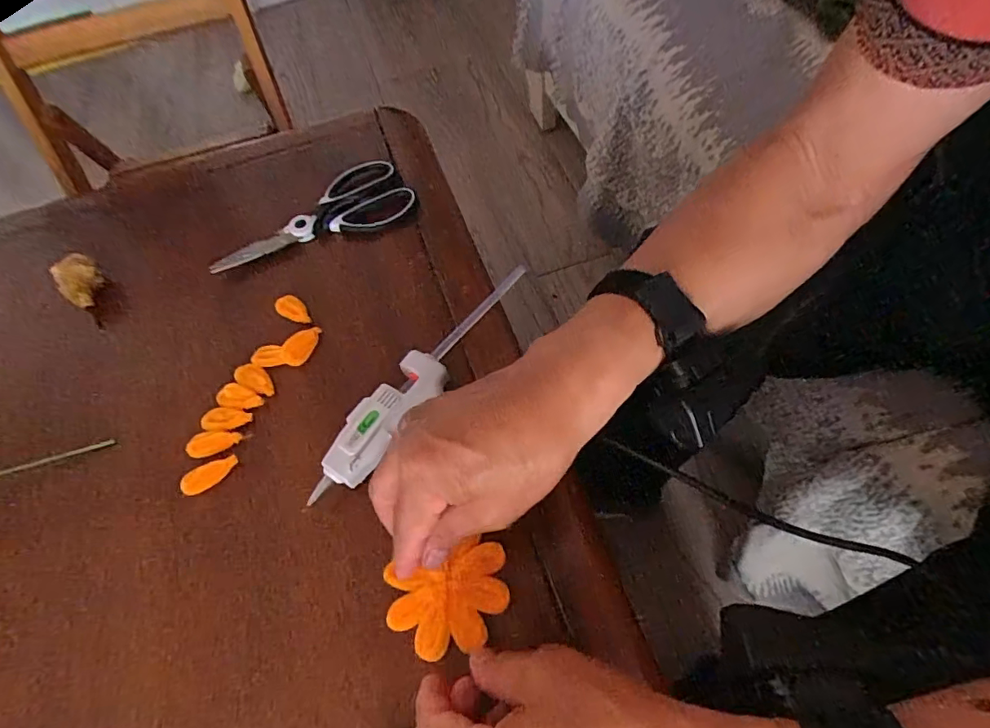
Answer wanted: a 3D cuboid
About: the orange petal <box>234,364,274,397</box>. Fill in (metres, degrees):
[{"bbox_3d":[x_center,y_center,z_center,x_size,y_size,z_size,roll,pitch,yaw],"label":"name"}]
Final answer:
[{"bbox_3d":[-0.195,0.012,0.417,0.040,0.004,0.019,27,67,20],"label":"orange petal"}]

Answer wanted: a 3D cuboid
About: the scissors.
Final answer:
[{"bbox_3d":[-0.179,-0.145,0.496,0.196,0.021,0.071,-21,58,-10],"label":"scissors"}]

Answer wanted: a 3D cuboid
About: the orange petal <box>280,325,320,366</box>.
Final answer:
[{"bbox_3d":[-0.159,-0.016,0.426,0.038,0.010,0.022,-41,64,-16],"label":"orange petal"}]

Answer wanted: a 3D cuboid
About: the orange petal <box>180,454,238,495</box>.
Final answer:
[{"bbox_3d":[-0.212,0.080,0.381,0.041,0.005,0.016,-35,62,-13],"label":"orange petal"}]

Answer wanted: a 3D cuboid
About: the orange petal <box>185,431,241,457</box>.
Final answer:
[{"bbox_3d":[-0.216,0.060,0.394,0.041,0.006,0.018,-15,59,-2],"label":"orange petal"}]

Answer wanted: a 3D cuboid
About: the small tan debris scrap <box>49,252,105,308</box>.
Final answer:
[{"bbox_3d":[-0.377,-0.077,0.466,0.040,0.026,0.037,31,68,22],"label":"small tan debris scrap"}]

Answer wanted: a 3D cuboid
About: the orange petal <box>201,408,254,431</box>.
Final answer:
[{"bbox_3d":[-0.210,0.044,0.403,0.038,0.007,0.018,-6,60,4],"label":"orange petal"}]

